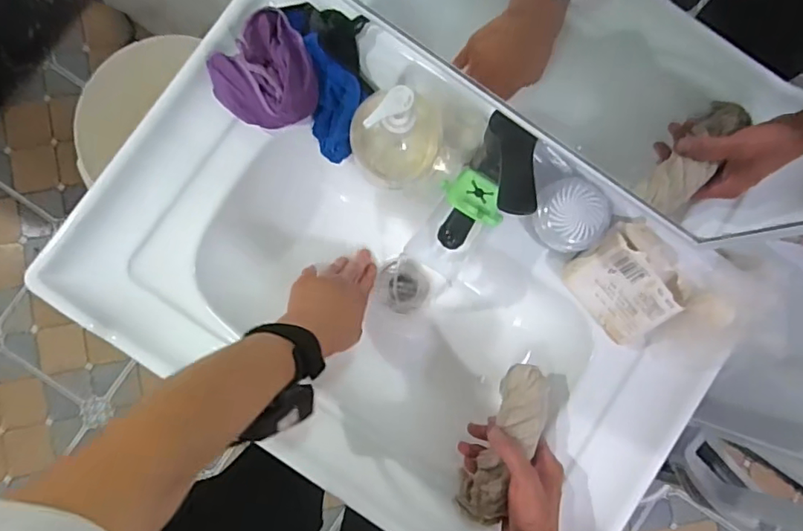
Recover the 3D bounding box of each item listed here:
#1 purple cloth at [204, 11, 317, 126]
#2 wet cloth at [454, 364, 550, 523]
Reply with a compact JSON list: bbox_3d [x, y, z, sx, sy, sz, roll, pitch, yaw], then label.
[{"bbox_3d":[-0.124,-0.183,0.519,0.100,0.044,0.099,41,85,-1],"label":"purple cloth"},{"bbox_3d":[0.101,0.170,0.521,0.044,0.051,0.150,26,82,-2],"label":"wet cloth"}]

